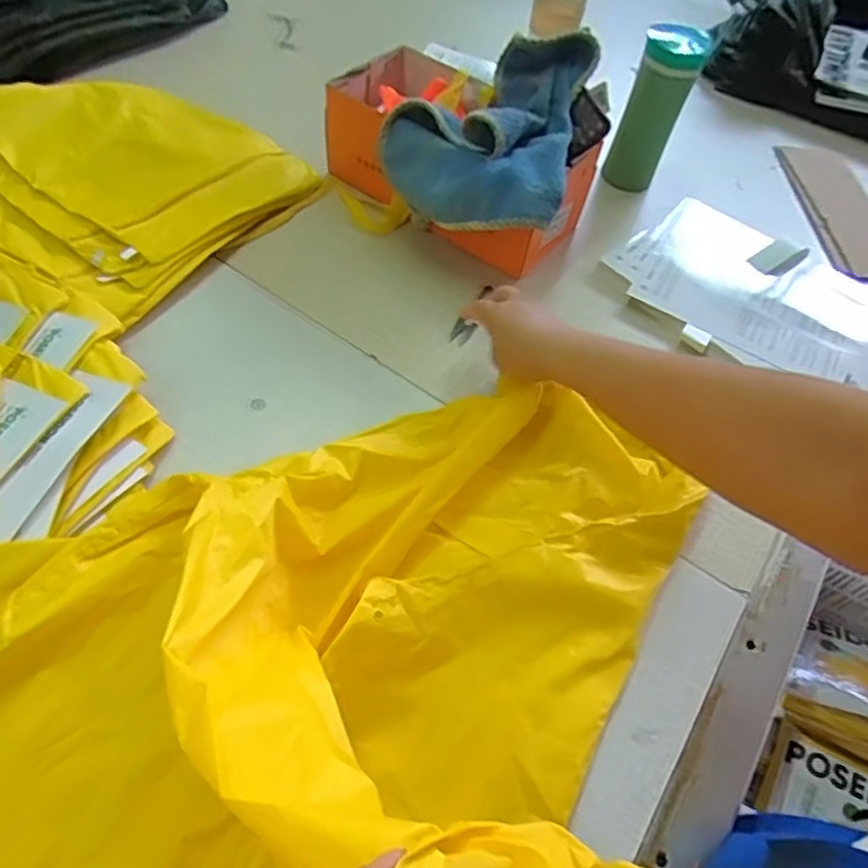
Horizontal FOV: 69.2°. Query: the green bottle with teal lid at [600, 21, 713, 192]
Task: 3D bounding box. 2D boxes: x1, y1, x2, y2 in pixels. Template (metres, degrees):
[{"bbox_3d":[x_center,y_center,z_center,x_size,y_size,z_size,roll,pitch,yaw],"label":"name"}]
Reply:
[{"bbox_3d":[0.280,-0.410,0.822,0.074,0.205,0.070,23,56,8],"label":"green bottle with teal lid"}]

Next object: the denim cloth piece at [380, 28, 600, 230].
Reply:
[{"bbox_3d":[0.054,-0.333,0.681,0.201,0.077,0.232,13,75,14],"label":"denim cloth piece"}]

